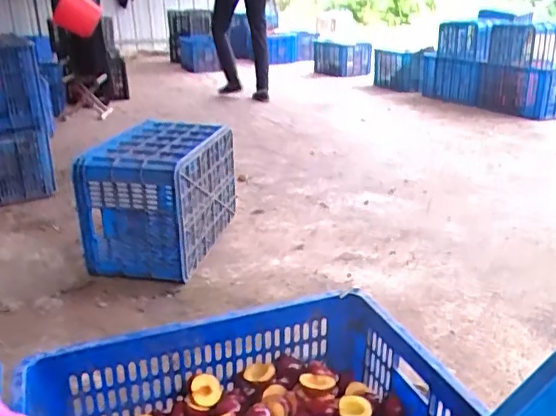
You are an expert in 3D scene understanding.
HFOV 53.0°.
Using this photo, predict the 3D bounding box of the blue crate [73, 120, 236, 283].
[{"bbox_3d":[-0.360,-0.045,1.735,0.321,0.340,0.509,3,21,11],"label":"blue crate"}]

